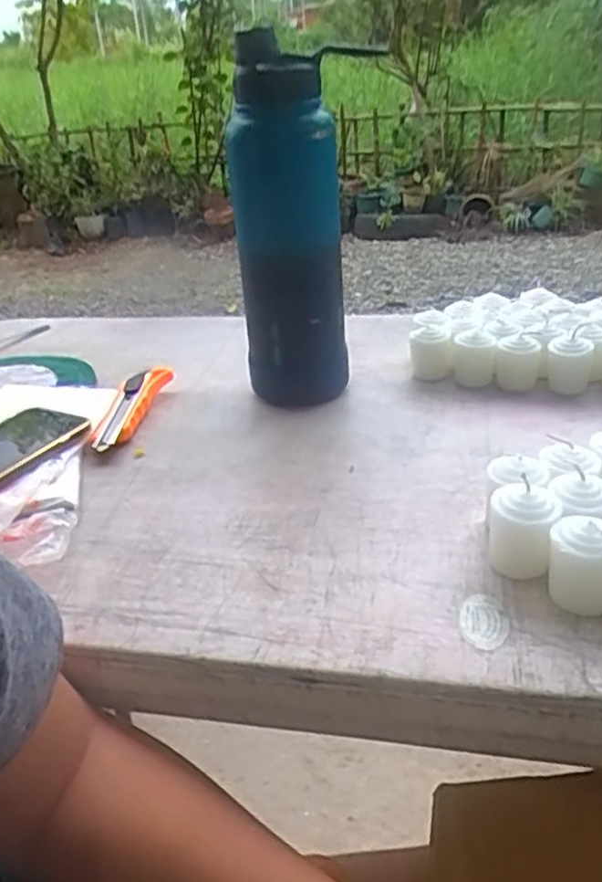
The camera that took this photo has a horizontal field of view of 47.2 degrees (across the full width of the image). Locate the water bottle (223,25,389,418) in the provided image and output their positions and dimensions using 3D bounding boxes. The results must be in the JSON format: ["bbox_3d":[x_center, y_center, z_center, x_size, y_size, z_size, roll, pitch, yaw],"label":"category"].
[{"bbox_3d":[-0.008,-0.164,0.580,0.082,0.281,0.084,-21,34,-28],"label":"water bottle"}]

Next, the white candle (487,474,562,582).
[{"bbox_3d":[0.130,0.051,0.405,0.036,0.053,0.039,7,32,20],"label":"white candle"}]

